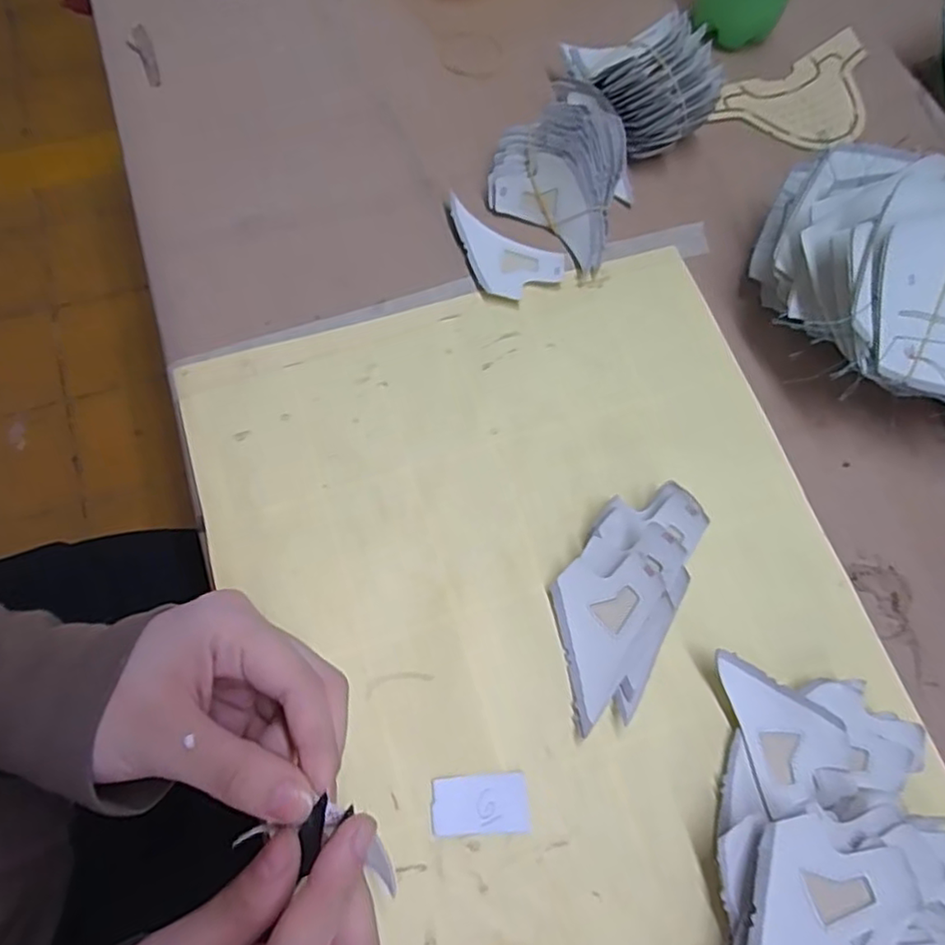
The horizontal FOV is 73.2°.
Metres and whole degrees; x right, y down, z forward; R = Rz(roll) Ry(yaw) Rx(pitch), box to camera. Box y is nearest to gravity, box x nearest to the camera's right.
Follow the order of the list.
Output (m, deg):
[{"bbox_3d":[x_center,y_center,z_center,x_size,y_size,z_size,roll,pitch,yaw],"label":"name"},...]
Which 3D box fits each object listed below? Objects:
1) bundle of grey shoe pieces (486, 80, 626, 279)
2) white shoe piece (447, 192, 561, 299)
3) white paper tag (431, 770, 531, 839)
[{"bbox_3d":[0.065,-0.192,0.397,0.094,0.044,0.095,37,73,10],"label":"bundle of grey shoe pieces"},{"bbox_3d":[0.013,-0.134,0.393,0.080,0.011,0.042,30,73,8],"label":"white shoe piece"},{"bbox_3d":[0.003,0.154,0.294,0.044,0.004,0.025,-5,71,-4],"label":"white paper tag"}]

